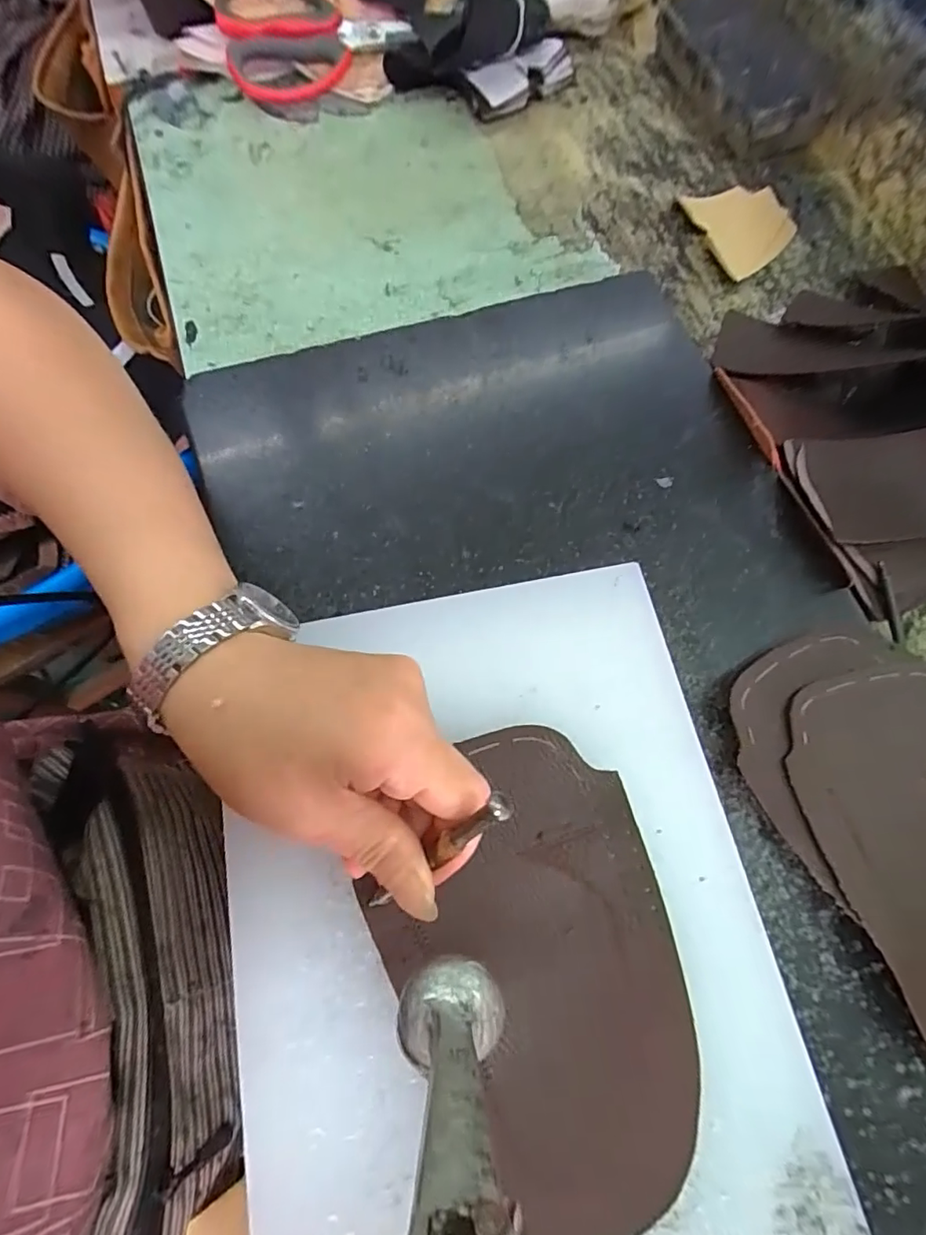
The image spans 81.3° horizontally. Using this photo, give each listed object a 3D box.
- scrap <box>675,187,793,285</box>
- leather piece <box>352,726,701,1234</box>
[{"bbox_3d":[0.209,-0.301,0.411,0.064,0.014,0.087,-26,71,-11],"label":"scrap"},{"bbox_3d":[0.025,0.127,0.199,0.105,0.007,0.160,-15,72,-6],"label":"leather piece"}]

